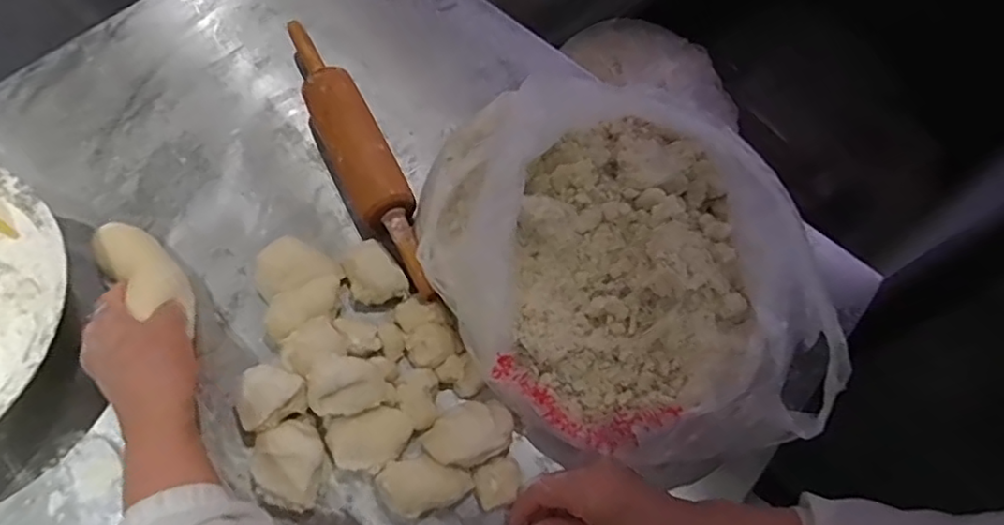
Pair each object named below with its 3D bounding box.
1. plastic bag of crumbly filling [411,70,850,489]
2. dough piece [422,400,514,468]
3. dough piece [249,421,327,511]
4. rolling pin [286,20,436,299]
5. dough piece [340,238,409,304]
[{"bbox_3d":[0.086,-0.022,0.536,0.282,0.101,0.394,-16,66,-11],"label":"plastic bag of crumbly filling"},{"bbox_3d":[-0.025,0.134,0.489,0.070,0.027,0.045,-22,68,-13],"label":"dough piece"},{"bbox_3d":[-0.164,0.158,0.482,0.048,0.030,0.061,-2,65,-5],"label":"dough piece"},{"bbox_3d":[-0.139,-0.111,0.594,0.051,0.043,0.325,-25,68,-14],"label":"rolling pin"},{"bbox_3d":[-0.112,0.012,0.539,0.041,0.027,0.059,-35,71,-18],"label":"dough piece"}]

